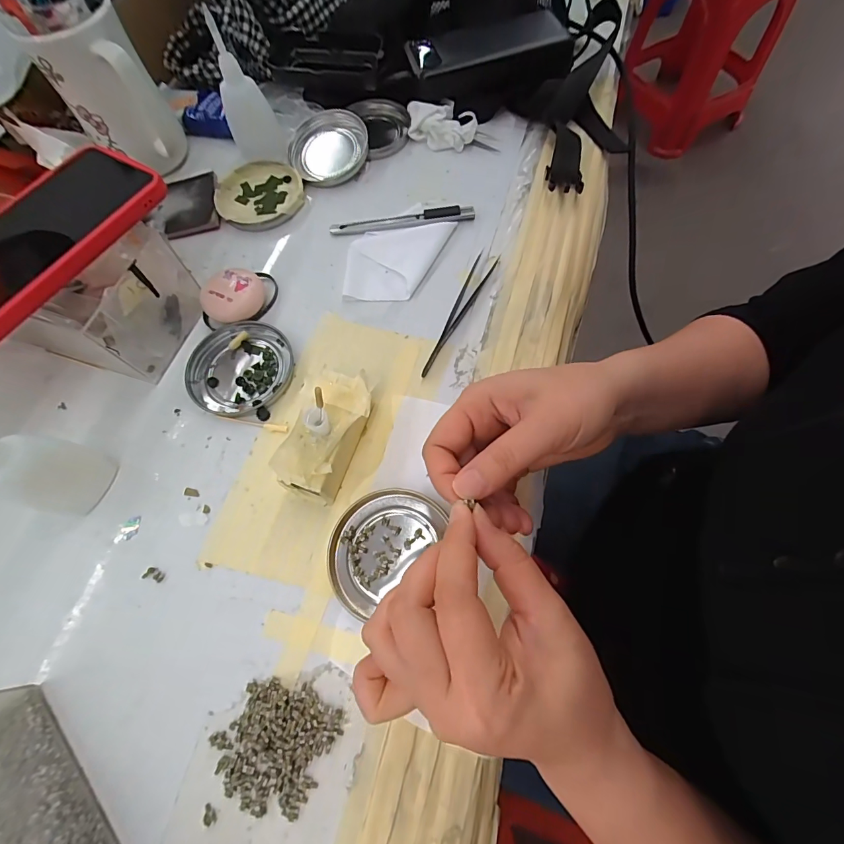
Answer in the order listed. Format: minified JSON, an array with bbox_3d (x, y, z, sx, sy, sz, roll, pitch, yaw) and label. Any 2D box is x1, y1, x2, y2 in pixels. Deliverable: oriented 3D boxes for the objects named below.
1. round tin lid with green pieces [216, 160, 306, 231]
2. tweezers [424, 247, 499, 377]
[{"bbox_3d":[-0.152,-0.212,0.381,0.078,0.010,0.080,-1,68,3],"label":"round tin lid with green pieces"},{"bbox_3d":[0.027,-0.087,0.321,0.016,0.004,0.124,26,72,13],"label":"tweezers"}]

